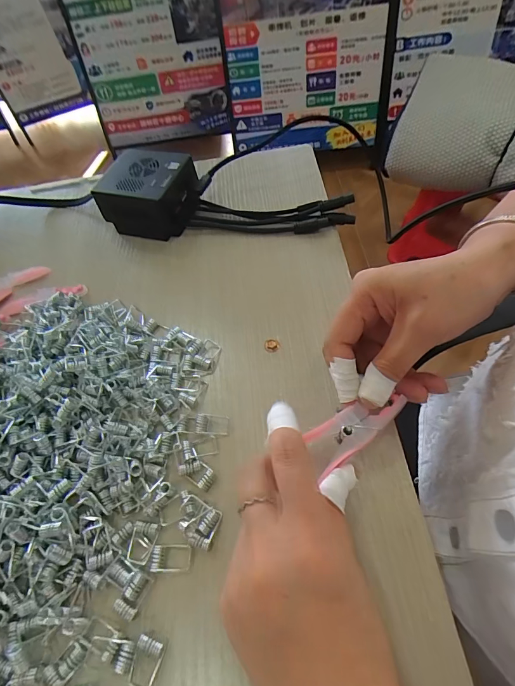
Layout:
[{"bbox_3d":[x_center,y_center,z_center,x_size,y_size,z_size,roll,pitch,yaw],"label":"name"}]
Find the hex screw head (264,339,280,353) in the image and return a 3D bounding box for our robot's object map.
[{"bbox_3d":[0.011,0.001,0.288,0.012,0.004,0.012,-21,58,-10],"label":"hex screw head"}]

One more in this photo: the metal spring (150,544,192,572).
[{"bbox_3d":[-0.051,0.126,0.215,0.022,0.006,0.014,-2,57,3],"label":"metal spring"}]

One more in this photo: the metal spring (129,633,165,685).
[{"bbox_3d":[-0.058,0.167,0.190,0.014,0.006,0.023,11,59,11],"label":"metal spring"}]

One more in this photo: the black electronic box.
[{"bbox_3d":[-0.105,-0.148,0.365,0.087,0.047,0.072,13,59,13],"label":"black electronic box"}]

